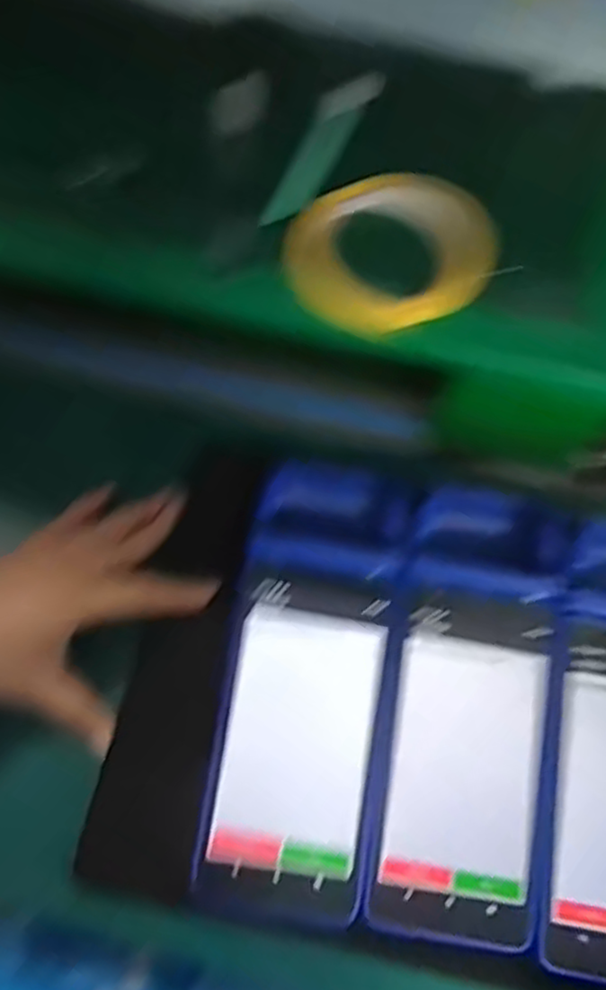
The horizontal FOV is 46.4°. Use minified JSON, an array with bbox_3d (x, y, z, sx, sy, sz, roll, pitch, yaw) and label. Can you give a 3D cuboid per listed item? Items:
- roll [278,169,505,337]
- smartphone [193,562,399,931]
[{"bbox_3d":[0.048,-0.132,0.388,0.108,0.023,0.091,-16,66,-5],"label":"roll"},{"bbox_3d":[0.000,0.118,0.345,0.079,0.008,0.158,10,75,-1],"label":"smartphone"}]

